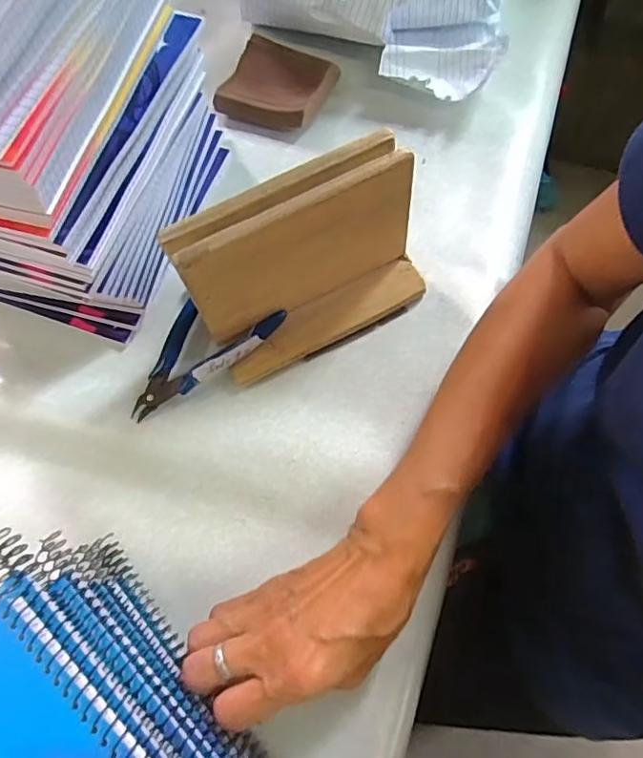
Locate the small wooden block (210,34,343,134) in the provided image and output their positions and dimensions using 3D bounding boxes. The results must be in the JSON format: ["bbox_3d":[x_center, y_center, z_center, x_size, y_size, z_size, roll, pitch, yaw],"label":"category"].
[{"bbox_3d":[-0.034,-0.263,0.495,0.093,0.029,0.086,21,71,10],"label":"small wooden block"}]

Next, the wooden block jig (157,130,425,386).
[{"bbox_3d":[-0.006,-0.073,0.373,0.157,0.110,0.069,-26,70,-8],"label":"wooden block jig"}]

